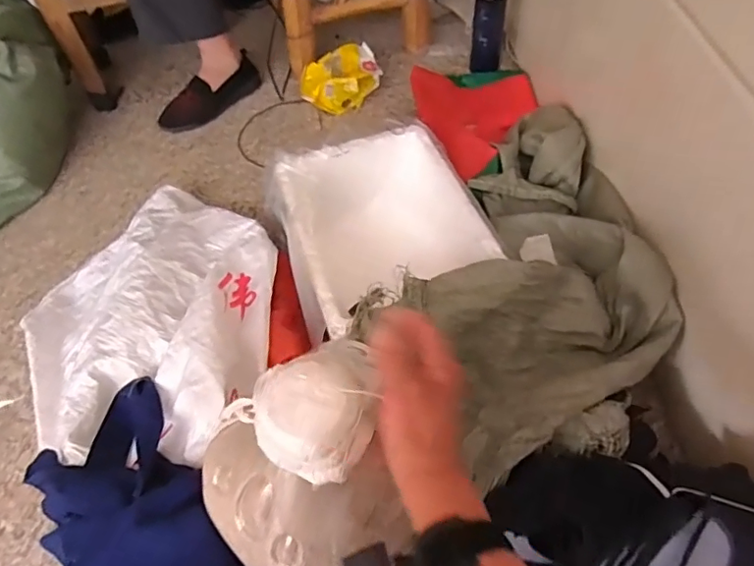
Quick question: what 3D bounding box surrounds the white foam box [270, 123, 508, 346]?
[{"bbox_3d":[-0.008,-0.078,0.838,0.271,0.119,0.302,-18,55,-9],"label":"white foam box"}]

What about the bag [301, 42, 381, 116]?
[{"bbox_3d":[-0.072,-0.434,1.172,0.178,0.067,0.139,-24,56,-13],"label":"bag"}]

